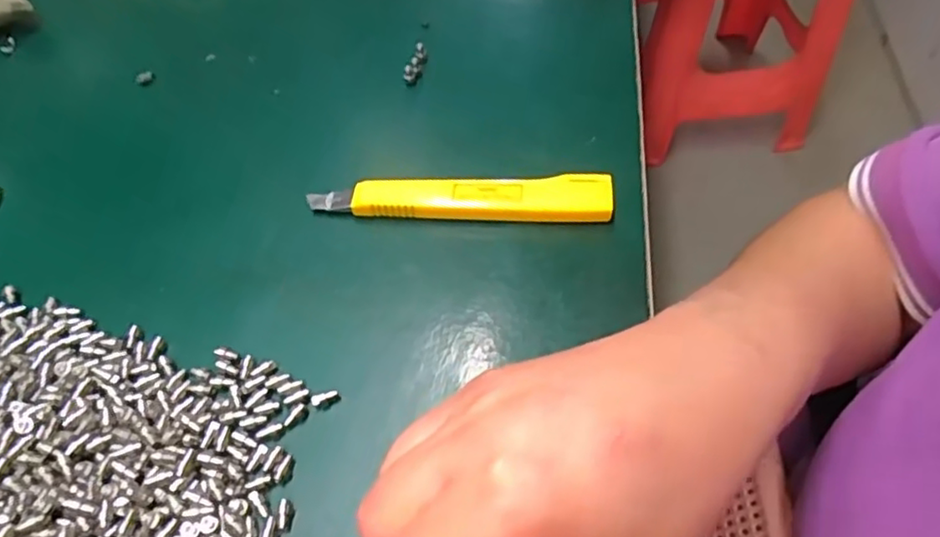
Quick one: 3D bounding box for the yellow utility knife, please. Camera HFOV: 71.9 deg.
[{"bbox_3d":[-0.005,-0.032,0.286,0.131,0.010,0.019,2,57,5],"label":"yellow utility knife"}]

